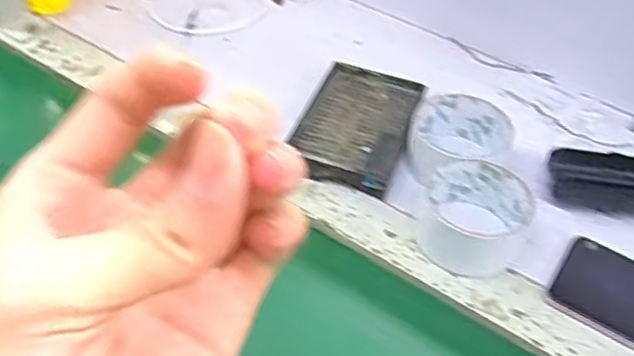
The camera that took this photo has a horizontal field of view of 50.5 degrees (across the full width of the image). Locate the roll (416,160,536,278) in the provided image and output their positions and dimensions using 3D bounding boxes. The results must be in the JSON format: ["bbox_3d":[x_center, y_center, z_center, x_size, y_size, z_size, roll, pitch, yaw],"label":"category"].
[{"bbox_3d":[0.120,0.028,0.507,0.078,0.036,0.082,2,47,-2],"label":"roll"}]

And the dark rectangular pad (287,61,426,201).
[{"bbox_3d":[0.037,-0.047,0.588,0.089,0.026,0.138,17,48,12],"label":"dark rectangular pad"}]

